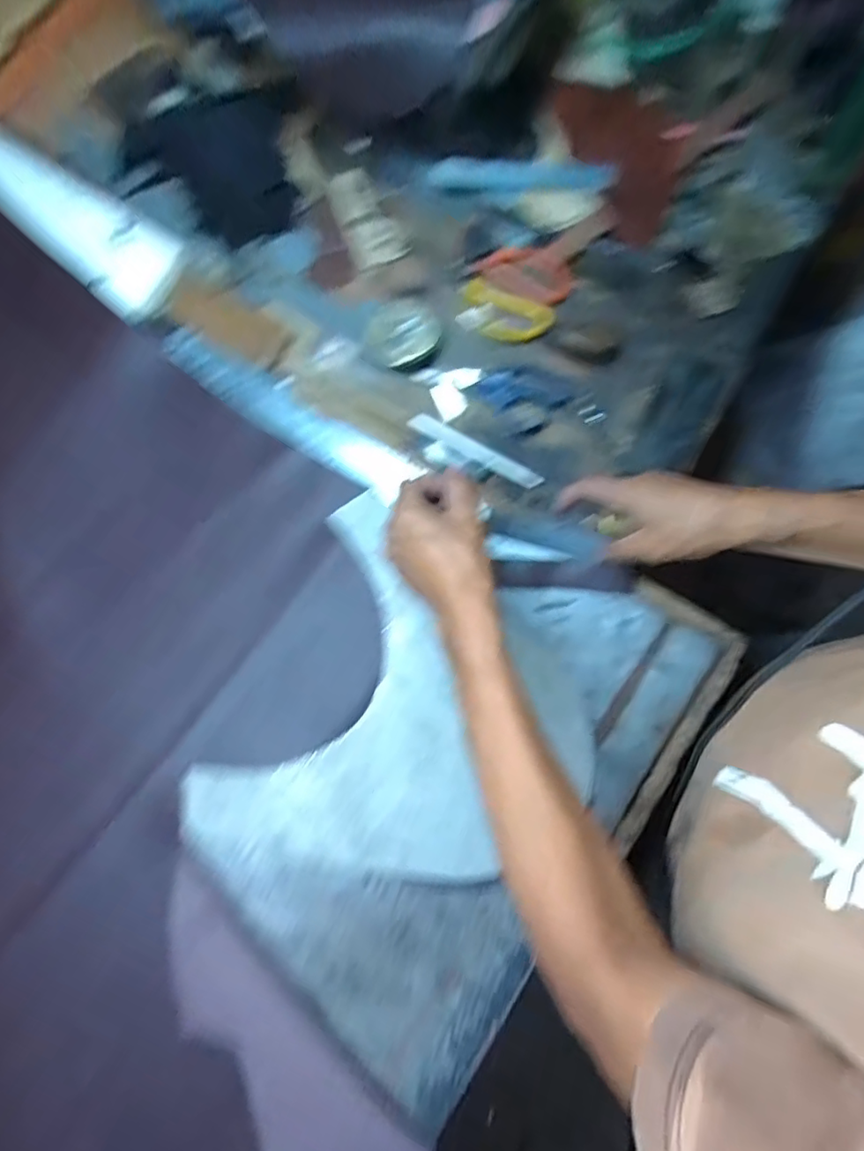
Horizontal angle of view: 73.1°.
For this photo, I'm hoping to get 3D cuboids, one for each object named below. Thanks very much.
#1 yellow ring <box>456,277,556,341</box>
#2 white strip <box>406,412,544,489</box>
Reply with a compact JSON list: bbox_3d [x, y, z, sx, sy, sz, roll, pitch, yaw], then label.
[{"bbox_3d":[0.079,-0.277,0.622,0.097,0.017,0.053,24,79,6],"label":"yellow ring"},{"bbox_3d":[0.043,-0.128,0.595,0.146,0.005,0.020,30,87,8],"label":"white strip"}]

